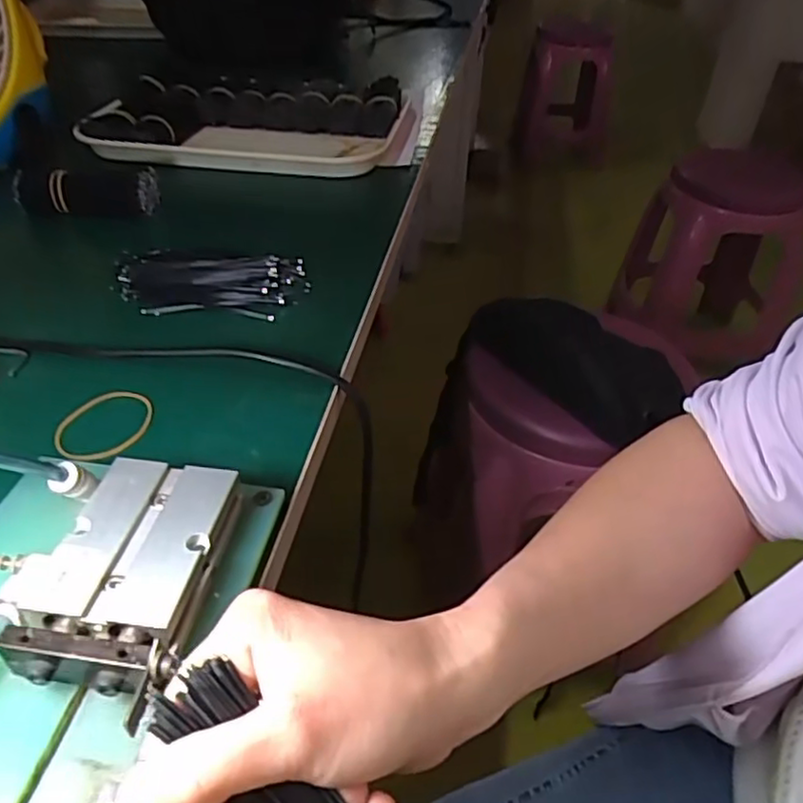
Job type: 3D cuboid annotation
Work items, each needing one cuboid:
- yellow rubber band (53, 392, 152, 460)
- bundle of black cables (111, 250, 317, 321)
[{"bbox_3d":[-0.153,0.011,0.340,0.043,0.004,0.054,5,40,4],"label":"yellow rubber band"},{"bbox_3d":[-0.130,-0.080,0.437,0.127,0.019,0.056,5,40,4],"label":"bundle of black cables"}]

